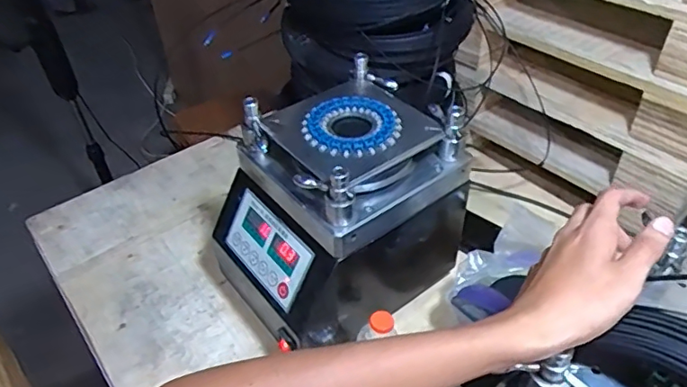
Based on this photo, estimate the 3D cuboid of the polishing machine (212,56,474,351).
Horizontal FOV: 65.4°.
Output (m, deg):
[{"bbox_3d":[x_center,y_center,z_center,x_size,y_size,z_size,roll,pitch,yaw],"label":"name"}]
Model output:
[{"bbox_3d":[0.003,0.025,0.735,0.304,0.281,0.219,-28,47,-25],"label":"polishing machine"}]

